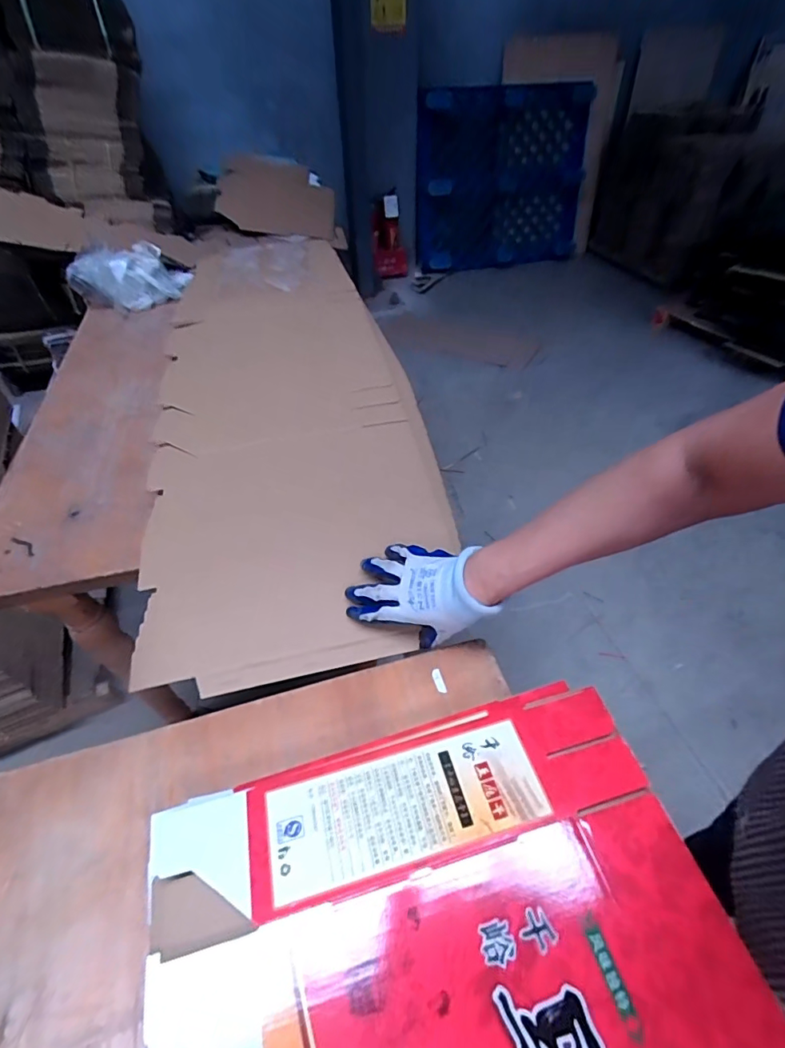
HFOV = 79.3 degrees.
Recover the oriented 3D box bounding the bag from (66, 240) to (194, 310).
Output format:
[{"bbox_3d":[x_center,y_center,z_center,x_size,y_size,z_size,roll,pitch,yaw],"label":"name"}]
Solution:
[{"bbox_3d":[-0.669,-0.644,1.225,0.290,0.119,0.176,-26,51,-21],"label":"bag"}]

